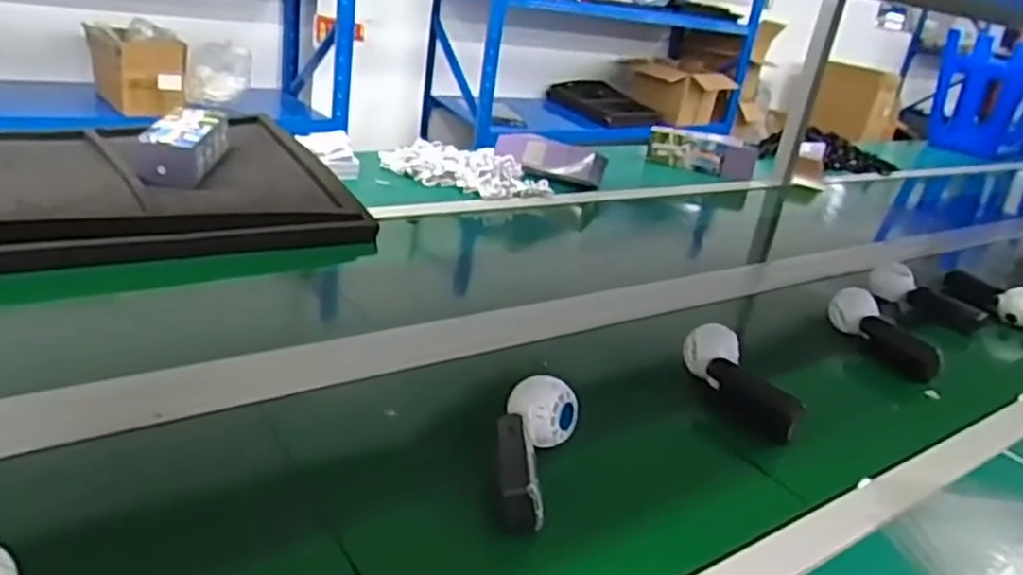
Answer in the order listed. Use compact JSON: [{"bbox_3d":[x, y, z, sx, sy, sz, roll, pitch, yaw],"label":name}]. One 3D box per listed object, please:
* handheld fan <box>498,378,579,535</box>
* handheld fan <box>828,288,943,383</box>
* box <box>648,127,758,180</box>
[{"bbox_3d":[0.019,0.137,0.647,0.064,0.051,0.155,10,24,6],"label":"handheld fan"},{"bbox_3d":[0.507,0.060,1.034,0.051,0.071,0.163,-8,28,-32],"label":"handheld fan"},{"bbox_3d":[0.482,-0.341,1.900,0.268,0.095,0.064,15,25,16],"label":"box"}]

